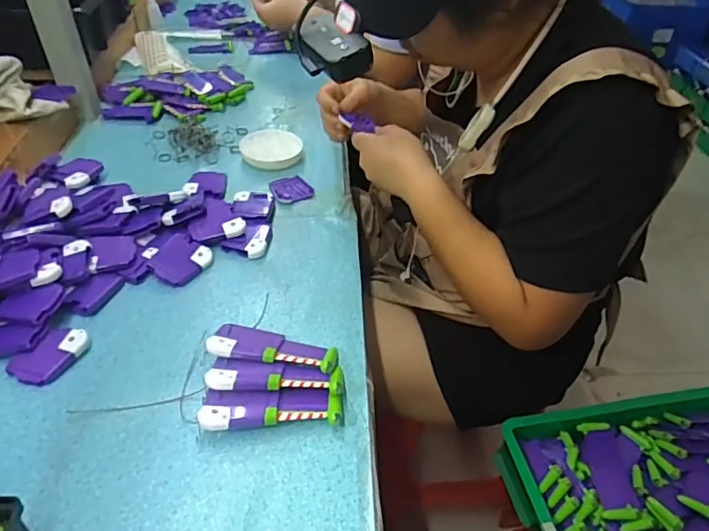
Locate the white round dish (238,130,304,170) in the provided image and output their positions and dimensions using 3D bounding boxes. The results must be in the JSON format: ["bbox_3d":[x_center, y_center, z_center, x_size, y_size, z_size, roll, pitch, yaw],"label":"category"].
[{"bbox_3d":[-0.125,-0.174,0.780,0.096,0.015,0.079,27,45,24],"label":"white round dish"}]

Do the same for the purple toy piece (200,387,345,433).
[{"bbox_3d":[-0.072,0.128,0.461,0.118,0.022,0.033,-2,41,-7],"label":"purple toy piece"}]

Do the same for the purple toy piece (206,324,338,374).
[{"bbox_3d":[-0.076,0.080,0.507,0.117,0.029,0.046,7,40,2],"label":"purple toy piece"}]

